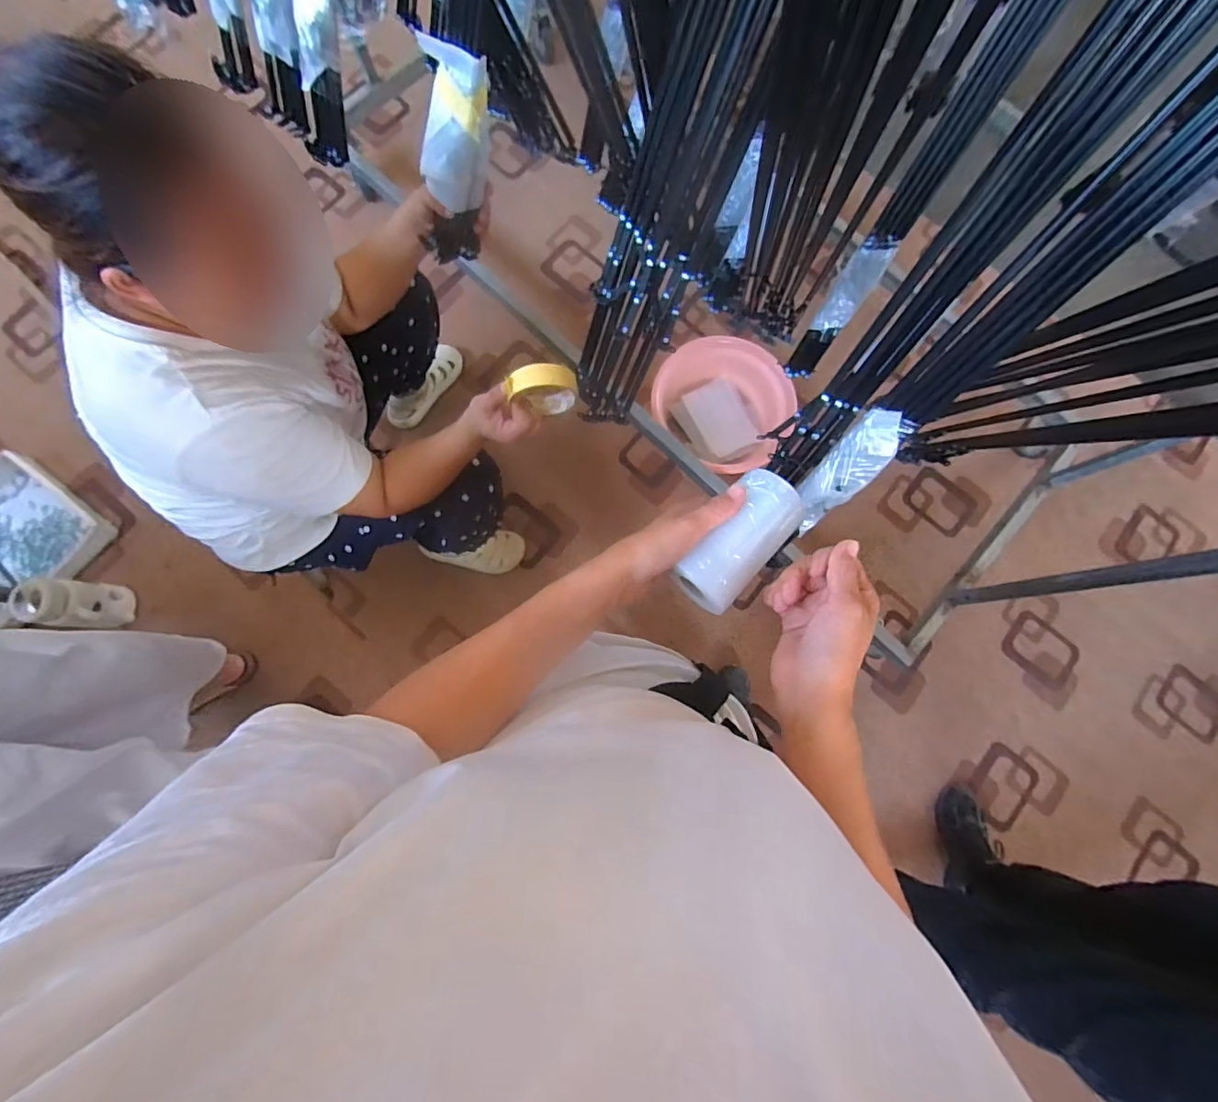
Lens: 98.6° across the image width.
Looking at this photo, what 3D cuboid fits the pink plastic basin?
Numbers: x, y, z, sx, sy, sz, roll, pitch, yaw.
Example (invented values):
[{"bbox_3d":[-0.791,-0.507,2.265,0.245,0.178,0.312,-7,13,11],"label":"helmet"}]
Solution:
[{"bbox_3d":[0.307,-0.397,1.410,0.369,0.140,0.281,31,79,2],"label":"pink plastic basin"}]

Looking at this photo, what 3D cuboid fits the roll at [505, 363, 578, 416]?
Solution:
[{"bbox_3d":[-0.081,-0.205,0.668,0.081,0.074,0.034,-3,79,-4],"label":"roll"}]

